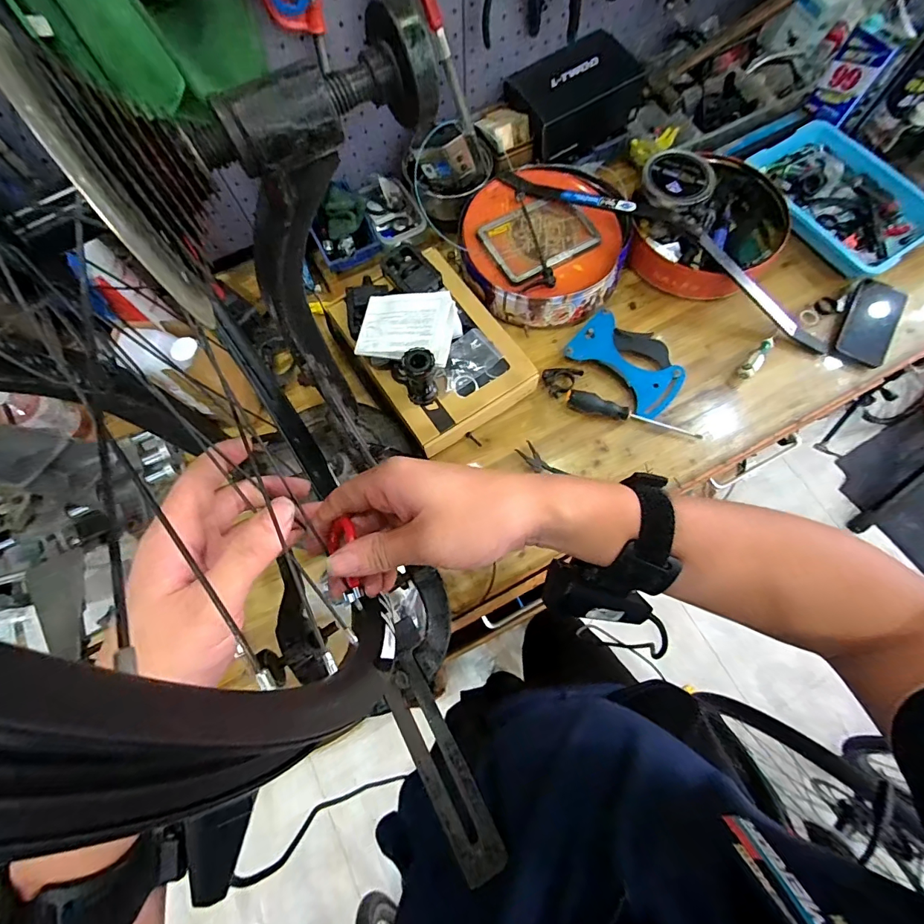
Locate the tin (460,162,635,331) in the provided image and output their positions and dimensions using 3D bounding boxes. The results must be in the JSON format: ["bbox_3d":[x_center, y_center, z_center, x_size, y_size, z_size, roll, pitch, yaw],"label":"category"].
[{"bbox_3d":[0.148,-0.387,0.778,0.276,0.090,0.286,-1,72,2],"label":"tin"}]

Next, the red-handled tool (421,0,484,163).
[{"bbox_3d":[-0.019,-0.602,0.665,0.029,0.268,0.034,15,71,29],"label":"red-handled tool"}]

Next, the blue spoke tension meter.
[{"bbox_3d":[0.287,-0.176,0.746,0.189,0.032,0.127,40,77,13],"label":"blue spoke tension meter"}]

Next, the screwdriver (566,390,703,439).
[{"bbox_3d":[0.282,-0.078,0.714,0.224,0.031,0.025,14,73,6],"label":"screwdriver"}]

